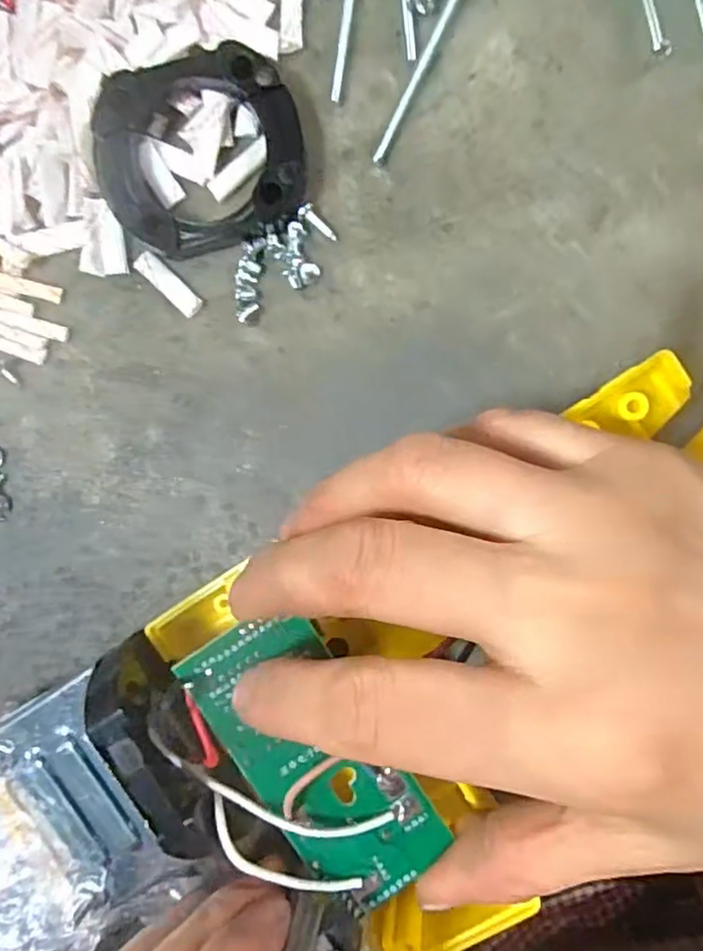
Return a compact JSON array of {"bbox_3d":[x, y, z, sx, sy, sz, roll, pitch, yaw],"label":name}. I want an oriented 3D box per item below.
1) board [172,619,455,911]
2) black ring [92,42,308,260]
[{"bbox_3d":[-0.008,0.069,0.156,0.033,0.008,0.076,-37,93,6],"label":"board"},{"bbox_3d":[-0.043,-0.094,0.180,0.056,0.013,0.056,0,95,4],"label":"black ring"}]

